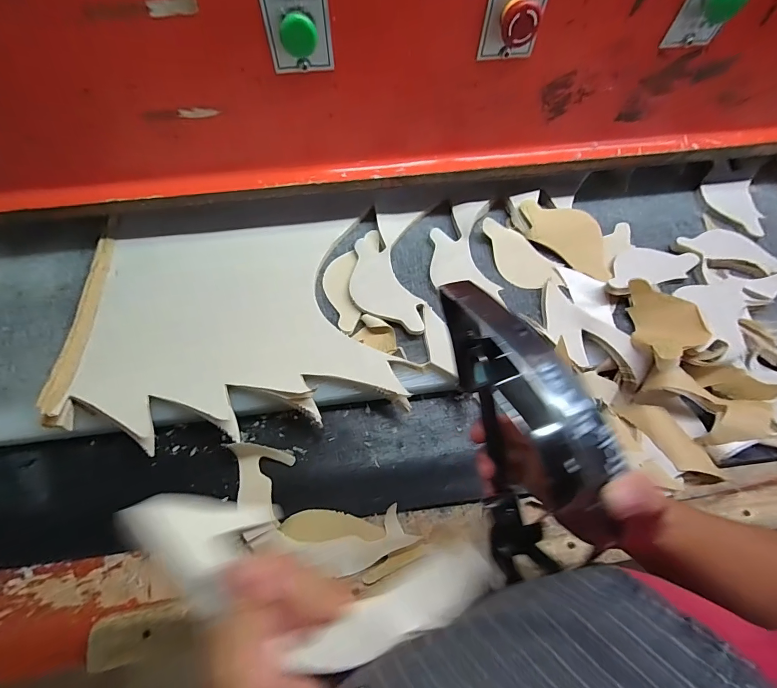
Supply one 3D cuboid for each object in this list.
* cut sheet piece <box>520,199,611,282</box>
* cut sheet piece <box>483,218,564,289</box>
[{"bbox_3d":[0.265,-0.163,0.565,0.154,0.018,0.069,36,97,4],"label":"cut sheet piece"},{"bbox_3d":[0.185,-0.133,0.560,0.122,0.021,0.067,38,71,13],"label":"cut sheet piece"}]

